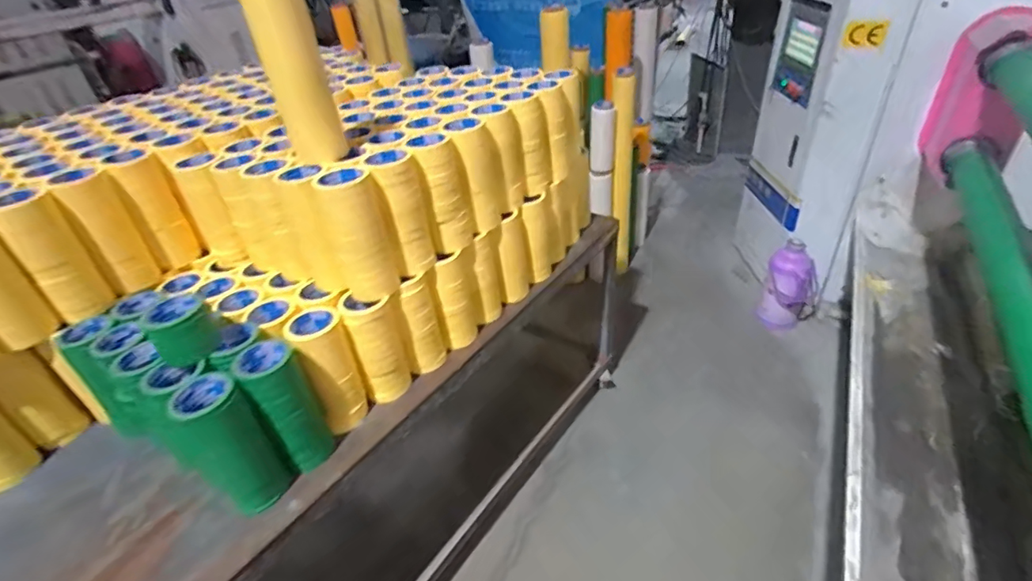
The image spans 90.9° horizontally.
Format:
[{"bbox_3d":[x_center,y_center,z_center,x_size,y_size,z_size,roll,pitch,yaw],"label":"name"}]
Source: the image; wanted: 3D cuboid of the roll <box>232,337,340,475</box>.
[{"bbox_3d":[-0.400,0.204,0.896,0.088,0.228,0.096,-4,36,3],"label":"roll"}]

